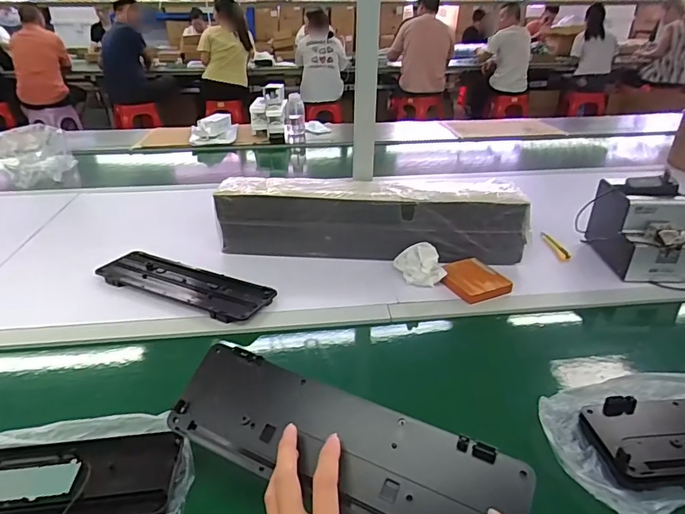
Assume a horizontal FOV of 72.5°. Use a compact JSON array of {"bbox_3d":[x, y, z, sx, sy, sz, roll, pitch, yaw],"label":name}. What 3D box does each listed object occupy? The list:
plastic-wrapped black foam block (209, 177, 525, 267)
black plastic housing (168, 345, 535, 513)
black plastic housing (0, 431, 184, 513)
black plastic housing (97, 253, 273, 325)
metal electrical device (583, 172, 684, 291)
[{"bbox_3d":[0.055,-0.078,0.964,0.615,0.148,0.115,1,28,2],"label":"plastic-wrapped black foam block"},{"bbox_3d":[-0.009,0.183,0.455,0.348,0.013,0.103,15,66,22],"label":"black plastic housing"},{"bbox_3d":[-0.365,0.249,0.503,0.355,0.015,0.116,-4,28,-6],"label":"black plastic housing"},{"bbox_3d":[-0.295,0.051,0.864,0.348,0.021,0.102,13,31,23],"label":"black plastic housing"},{"bbox_3d":[0.587,-0.061,0.910,0.134,0.159,0.185,2,28,4],"label":"metal electrical device"}]

